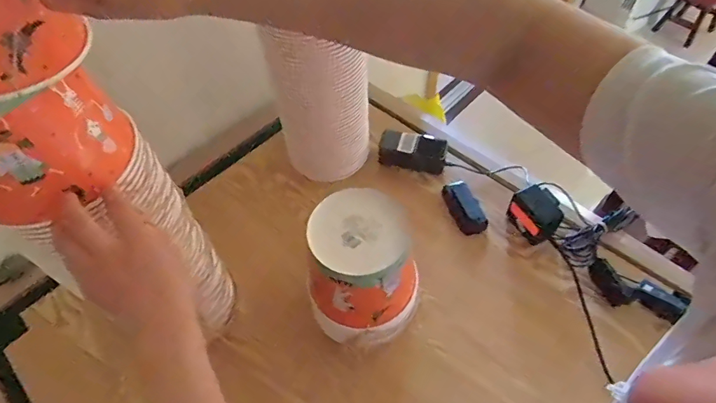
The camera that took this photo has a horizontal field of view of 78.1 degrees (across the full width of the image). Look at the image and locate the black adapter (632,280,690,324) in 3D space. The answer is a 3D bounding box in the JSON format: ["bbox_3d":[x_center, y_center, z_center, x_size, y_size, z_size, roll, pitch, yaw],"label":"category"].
[{"bbox_3d":[0.463,0.151,0.677,0.075,0.034,0.033,34,62,24],"label":"black adapter"}]

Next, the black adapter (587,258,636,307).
[{"bbox_3d":[0.400,0.130,0.701,0.036,0.023,0.077,-30,75,-18],"label":"black adapter"}]

